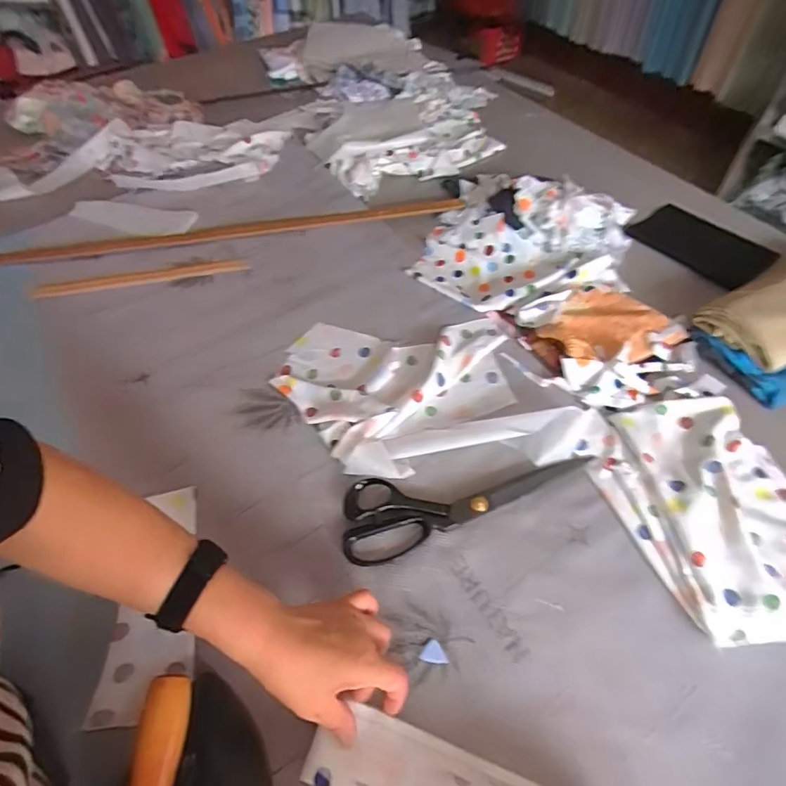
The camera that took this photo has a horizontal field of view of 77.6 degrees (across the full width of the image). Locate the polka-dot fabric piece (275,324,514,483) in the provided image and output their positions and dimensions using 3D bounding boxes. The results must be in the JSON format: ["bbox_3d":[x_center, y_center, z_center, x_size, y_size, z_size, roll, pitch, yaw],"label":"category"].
[{"bbox_3d":[0.006,-0.039,0.665,0.288,0.028,0.266,-2,52,3],"label":"polka-dot fabric piece"}]

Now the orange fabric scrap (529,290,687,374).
[{"bbox_3d":[0.295,-0.098,0.704,0.190,0.037,0.144,-22,54,-12],"label":"orange fabric scrap"}]

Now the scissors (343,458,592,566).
[{"bbox_3d":[0.077,0.104,0.559,0.288,0.015,0.088,-20,54,-11],"label":"scissors"}]

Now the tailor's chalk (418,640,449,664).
[{"bbox_3d":[0.040,0.248,0.460,0.024,0.004,0.021,29,59,24],"label":"tailor's chalk"}]

